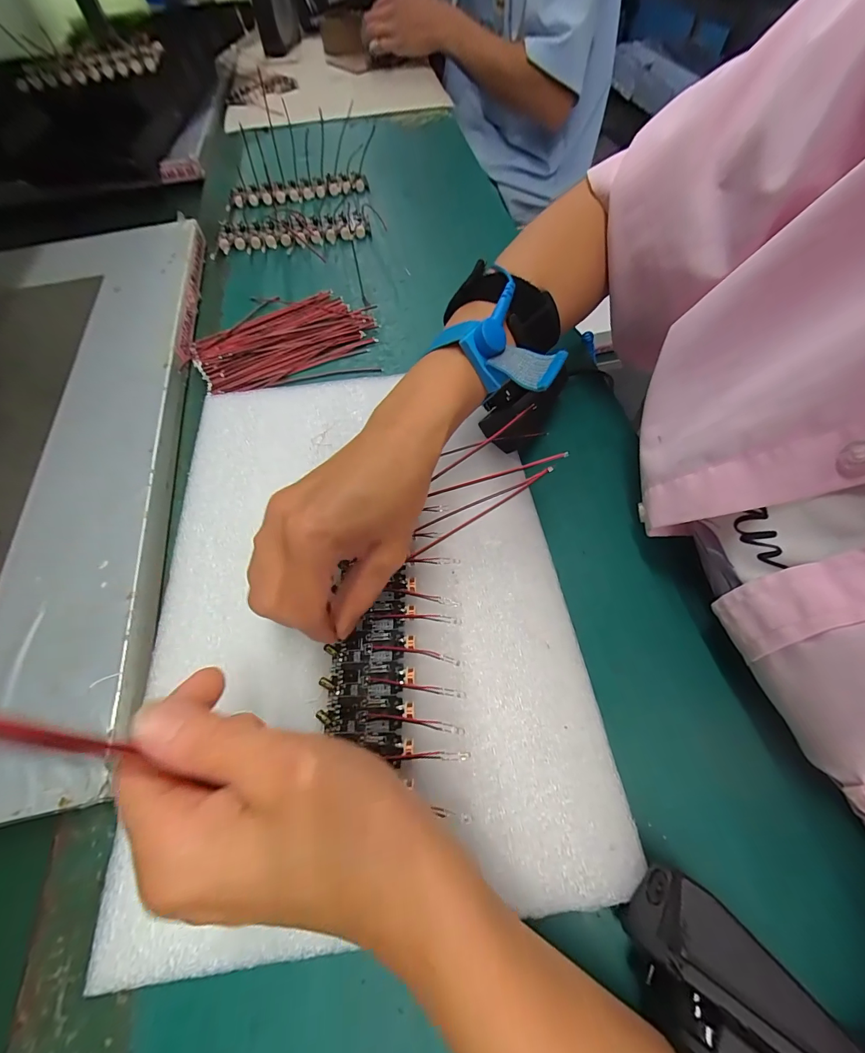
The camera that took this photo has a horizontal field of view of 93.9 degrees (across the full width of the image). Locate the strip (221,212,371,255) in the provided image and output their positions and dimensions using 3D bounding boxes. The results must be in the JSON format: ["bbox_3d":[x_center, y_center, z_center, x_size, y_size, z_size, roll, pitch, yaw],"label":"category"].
[{"bbox_3d":[-0.146,-0.311,0.429,0.153,0.012,0.060,-10,61,-2],"label":"strip"}]

